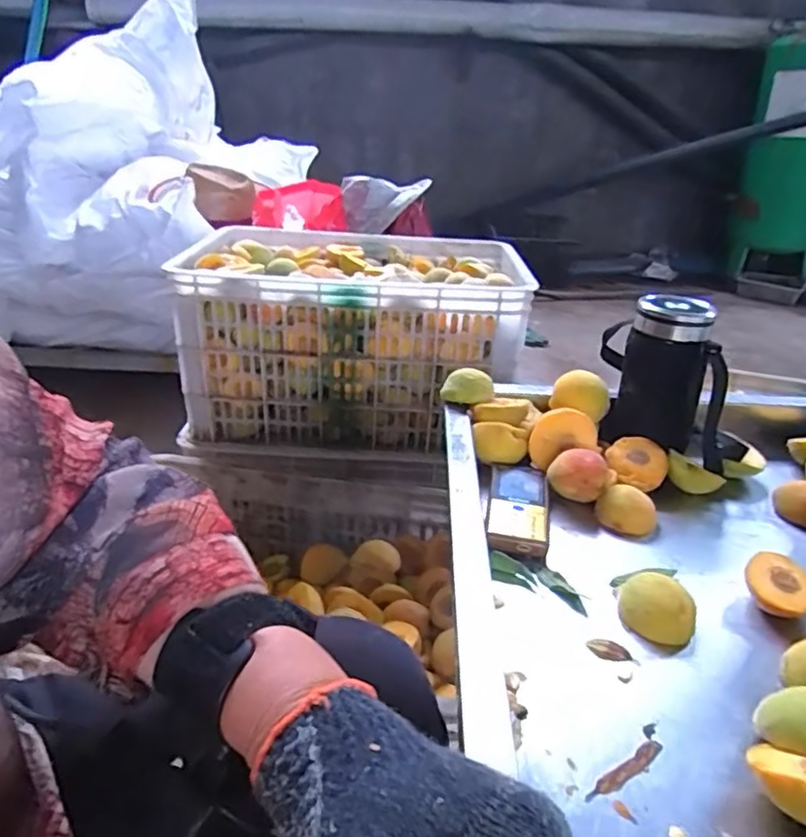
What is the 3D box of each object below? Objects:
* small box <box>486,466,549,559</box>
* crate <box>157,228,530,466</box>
[{"bbox_3d":[0.109,0.085,0.586,0.055,0.019,0.122,6,26,8],"label":"small box"},{"bbox_3d":[-0.078,-0.131,1.008,0.476,0.265,0.322,1,25,-3],"label":"crate"}]

